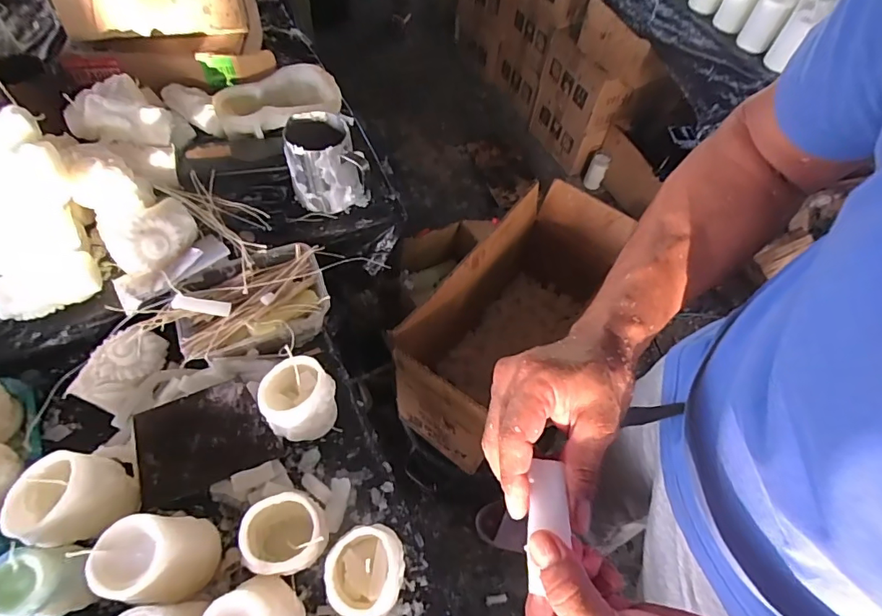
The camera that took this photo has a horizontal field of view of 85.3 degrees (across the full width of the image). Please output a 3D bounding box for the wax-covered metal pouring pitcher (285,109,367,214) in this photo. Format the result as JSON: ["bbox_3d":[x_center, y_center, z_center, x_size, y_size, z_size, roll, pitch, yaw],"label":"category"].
[{"bbox_3d":[-0.151,-0.198,0.647,0.103,0.103,0.091,-1,59,-5],"label":"wax-covered metal pouring pitcher"}]

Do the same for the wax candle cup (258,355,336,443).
[{"bbox_3d":[-0.153,0.104,0.526,0.077,0.087,0.068,-28,65,-20],"label":"wax candle cup"}]

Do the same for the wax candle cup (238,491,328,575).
[{"bbox_3d":[-0.146,0.220,0.459,0.067,0.098,0.061,2,58,-3],"label":"wax candle cup"}]

